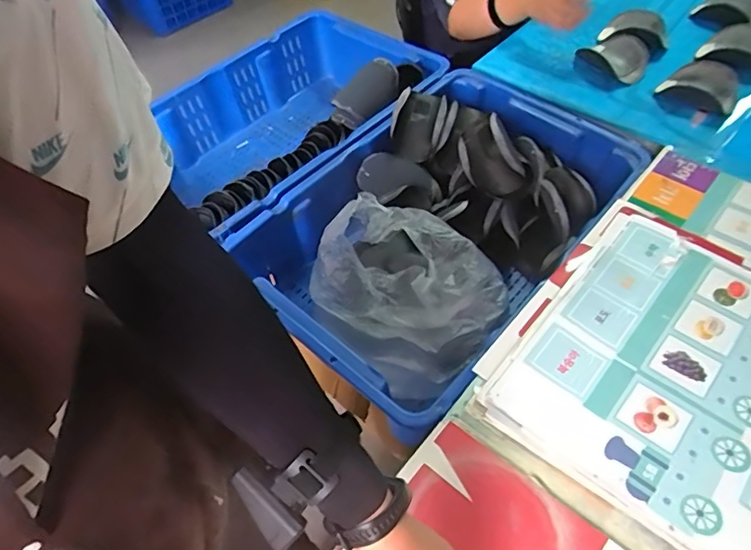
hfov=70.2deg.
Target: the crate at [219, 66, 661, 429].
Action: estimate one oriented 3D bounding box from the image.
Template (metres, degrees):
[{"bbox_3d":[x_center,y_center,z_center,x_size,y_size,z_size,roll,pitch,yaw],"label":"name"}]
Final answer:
[{"bbox_3d":[0.109,-0.095,0.947,0.442,0.187,0.683,32,61,26],"label":"crate"}]

